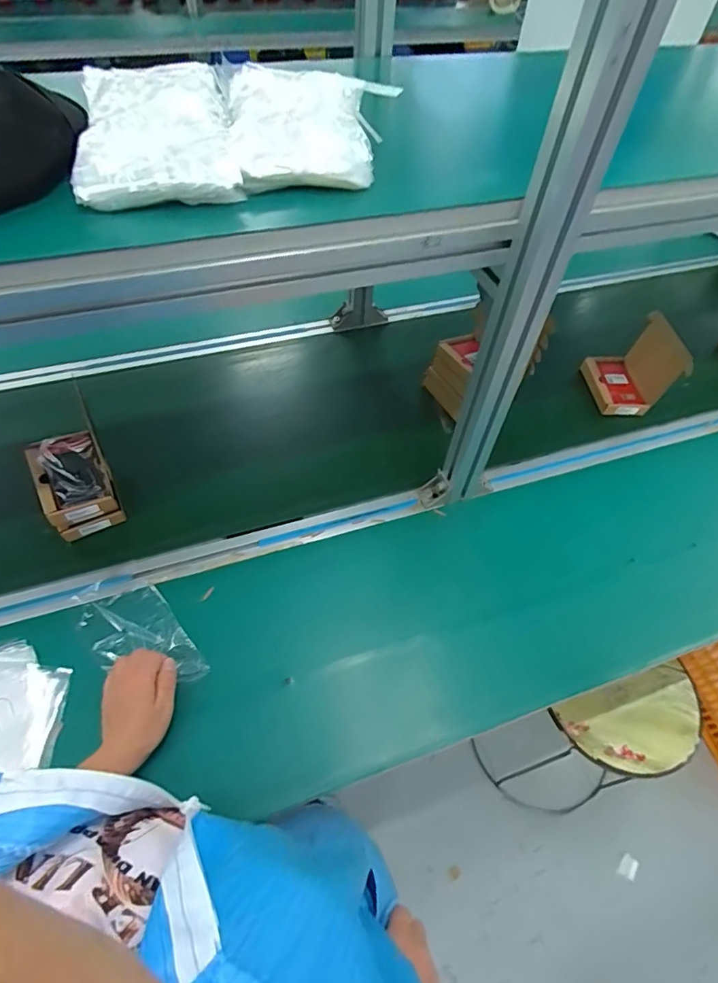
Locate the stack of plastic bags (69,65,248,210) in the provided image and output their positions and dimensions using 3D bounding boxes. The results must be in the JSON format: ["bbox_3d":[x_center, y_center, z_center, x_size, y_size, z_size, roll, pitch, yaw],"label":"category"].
[{"bbox_3d":[-0.168,-0.301,0.407,0.116,0.049,0.173,-10,56,-11],"label":"stack of plastic bags"}]

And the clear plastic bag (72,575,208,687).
[{"bbox_3d":[-0.275,0.177,0.610,0.096,0.014,0.187,-37,62,-18],"label":"clear plastic bag"}]

